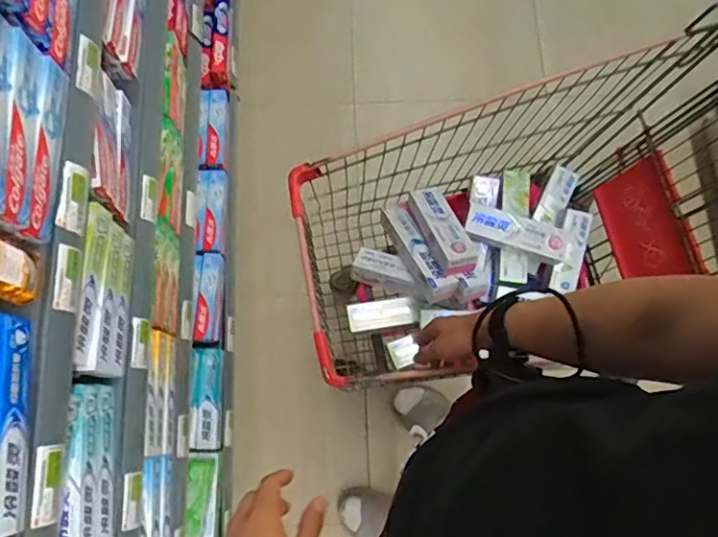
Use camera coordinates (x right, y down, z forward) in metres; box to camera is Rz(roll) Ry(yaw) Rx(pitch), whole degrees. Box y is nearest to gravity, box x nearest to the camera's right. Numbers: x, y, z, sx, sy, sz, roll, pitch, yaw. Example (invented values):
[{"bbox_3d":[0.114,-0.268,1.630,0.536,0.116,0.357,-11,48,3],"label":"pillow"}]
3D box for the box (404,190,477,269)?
[{"bbox_3d":[0.156,-0.078,1.047,0.064,0.046,0.209,-20,51,-6],"label":"box"}]

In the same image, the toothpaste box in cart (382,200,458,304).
[{"bbox_3d":[0.110,-0.034,1.073,0.057,0.061,0.229,-23,55,-7],"label":"toothpaste box in cart"}]

